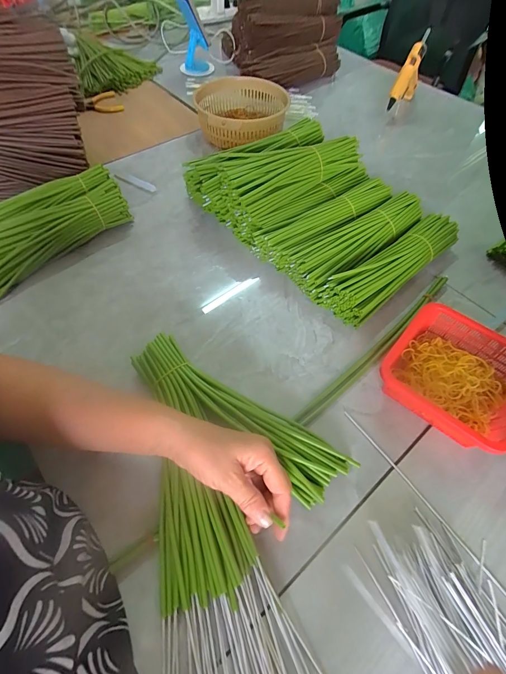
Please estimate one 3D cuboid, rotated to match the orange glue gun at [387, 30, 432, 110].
[{"bbox_3d":[0.388,-0.652,0.812,0.036,0.143,0.163,26,60,15],"label":"orange glue gun"}]

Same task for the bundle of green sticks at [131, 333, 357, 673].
[{"bbox_3d":[0.003,0.198,0.316,0.199,0.032,0.435,-10,64,-8],"label":"bundle of green sticks"}]

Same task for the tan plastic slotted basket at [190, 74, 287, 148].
[{"bbox_3d":[-0.025,-0.512,0.750,0.209,0.070,0.238,1,56,-2],"label":"tan plastic slotted basket"}]

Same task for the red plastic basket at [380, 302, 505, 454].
[{"bbox_3d":[0.254,0.047,0.407,0.156,0.055,0.162,37,63,20],"label":"red plastic basket"}]

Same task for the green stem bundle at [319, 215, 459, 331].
[{"bbox_3d":[0.226,-0.111,0.511,0.271,0.054,0.069,-33,63,-21],"label":"green stem bundle"}]

